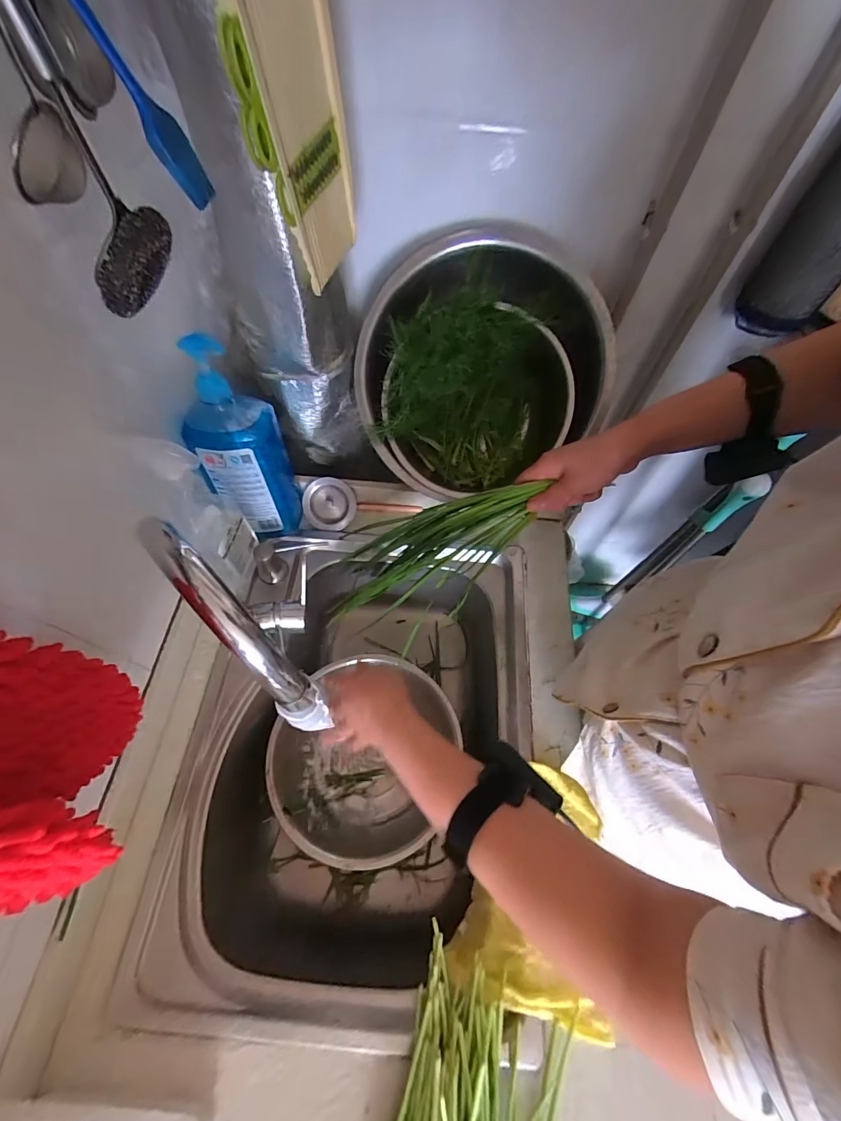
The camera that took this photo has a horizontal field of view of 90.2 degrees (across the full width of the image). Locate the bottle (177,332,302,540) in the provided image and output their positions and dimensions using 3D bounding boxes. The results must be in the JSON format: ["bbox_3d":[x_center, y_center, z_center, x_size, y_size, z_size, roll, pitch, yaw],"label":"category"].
[{"bbox_3d":[-0.233,-0.144,0.549,0.109,0.269,0.093,-20,64,-13],"label":"bottle"}]

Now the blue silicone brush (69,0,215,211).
[{"bbox_3d":[-0.196,-0.318,0.235,0.015,0.199,0.023,-7,59,21],"label":"blue silicone brush"}]

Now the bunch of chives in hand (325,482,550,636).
[{"bbox_3d":[0.000,-0.002,0.556,0.345,0.084,0.110,-27,56,31],"label":"bunch of chives in hand"}]

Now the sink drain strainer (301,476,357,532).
[{"bbox_3d":[-0.144,-0.091,0.672,0.081,0.081,0.010,8,15,-18],"label":"sink drain strainer"}]

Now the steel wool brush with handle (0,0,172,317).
[{"bbox_3d":[-0.232,-0.292,0.263,0.065,0.237,0.047,-21,64,-13],"label":"steel wool brush with handle"}]

